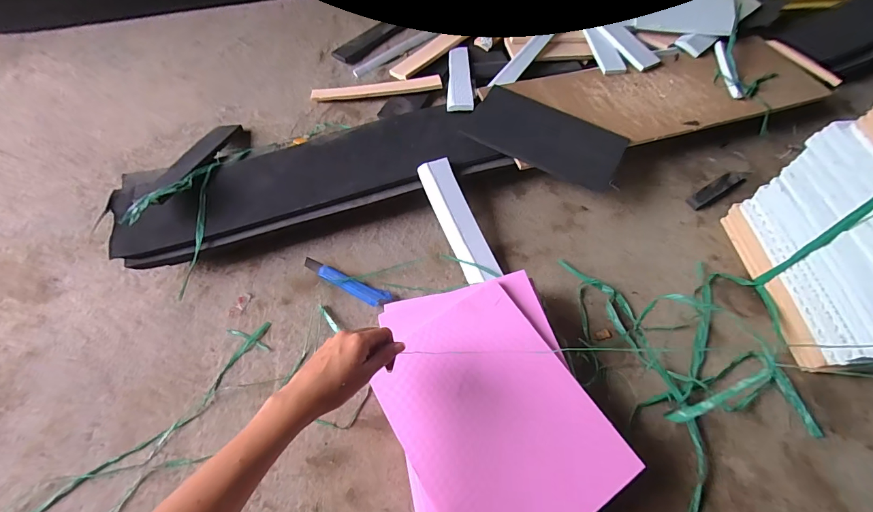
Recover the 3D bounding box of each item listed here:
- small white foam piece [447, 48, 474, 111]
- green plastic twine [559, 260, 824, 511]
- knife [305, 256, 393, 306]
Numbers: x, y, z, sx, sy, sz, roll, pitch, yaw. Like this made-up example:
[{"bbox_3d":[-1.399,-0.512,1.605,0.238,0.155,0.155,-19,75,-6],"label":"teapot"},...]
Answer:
[{"bbox_3d":[0.049,-0.391,0.846,0.051,0.008,0.264,-4,51,6],"label":"small white foam piece"},{"bbox_3d":[0.374,0.164,0.500,0.320,0.149,0.421,2,60,1],"label":"green plastic twine"},{"bbox_3d":[-0.151,0.044,0.642,0.166,0.014,0.031,23,62,12],"label":"knife"}]

